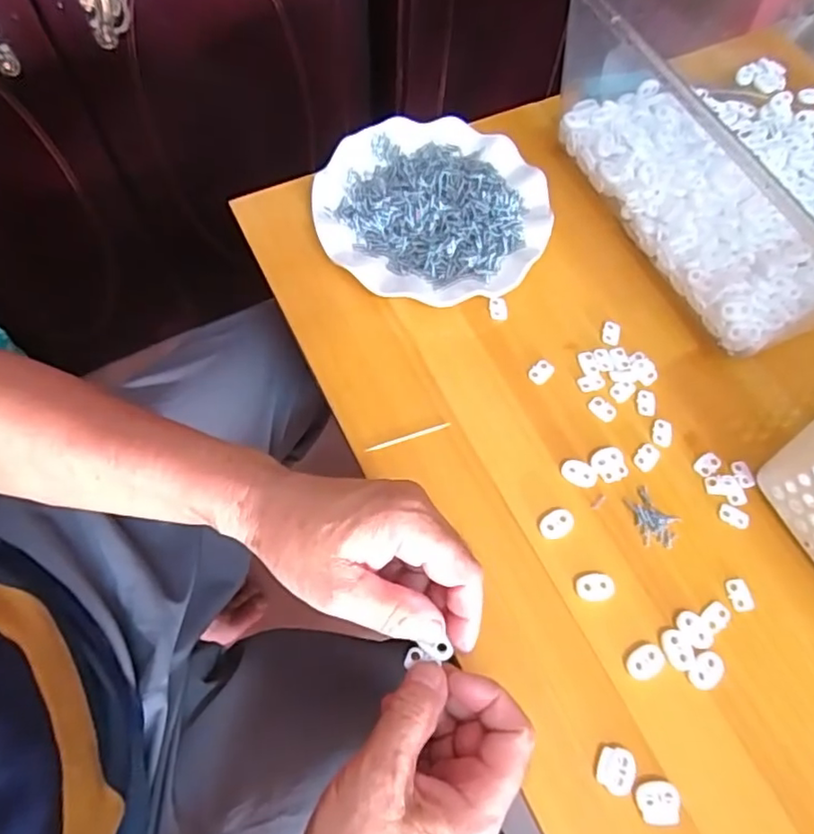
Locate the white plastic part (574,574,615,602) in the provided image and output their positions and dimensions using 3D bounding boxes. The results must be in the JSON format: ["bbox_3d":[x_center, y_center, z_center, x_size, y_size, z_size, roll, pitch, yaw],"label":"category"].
[{"bbox_3d":[0.116,0.105,0.371,0.024,0.004,0.016,-2,65,-4],"label":"white plastic part"}]

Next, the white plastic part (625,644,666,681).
[{"bbox_3d":[0.141,0.144,0.354,0.023,0.004,0.016,-23,68,-13],"label":"white plastic part"}]

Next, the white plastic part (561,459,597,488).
[{"bbox_3d":[0.115,0.038,0.404,0.023,0.004,0.016,26,66,9],"label":"white plastic part"}]

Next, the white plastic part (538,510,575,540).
[{"bbox_3d":[0.097,0.069,0.389,0.024,0.004,0.017,-25,69,-14],"label":"white plastic part"}]

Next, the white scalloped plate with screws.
[{"bbox_3d":[0.020,-0.164,0.484,0.179,0.024,0.178,1,65,-2],"label":"white scalloped plate with screws"}]

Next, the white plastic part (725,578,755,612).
[{"bbox_3d":[0.208,0.111,0.375,0.014,0.004,0.019,-7,65,-6],"label":"white plastic part"}]

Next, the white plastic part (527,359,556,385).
[{"bbox_3d":[0.098,-0.033,0.439,0.014,0.004,0.020,41,69,15],"label":"white plastic part"}]

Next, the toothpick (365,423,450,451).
[{"bbox_3d":[0.001,0.013,0.412,0.060,0.004,0.004,-16,67,-10],"label":"toothpick"}]

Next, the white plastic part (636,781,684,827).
[{"bbox_3d":[0.136,0.207,0.322,0.023,0.004,0.020,0,65,-3],"label":"white plastic part"}]

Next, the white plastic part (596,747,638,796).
[{"bbox_3d":[0.116,0.192,0.328,0.021,0.004,0.022,25,66,9],"label":"white plastic part"}]

